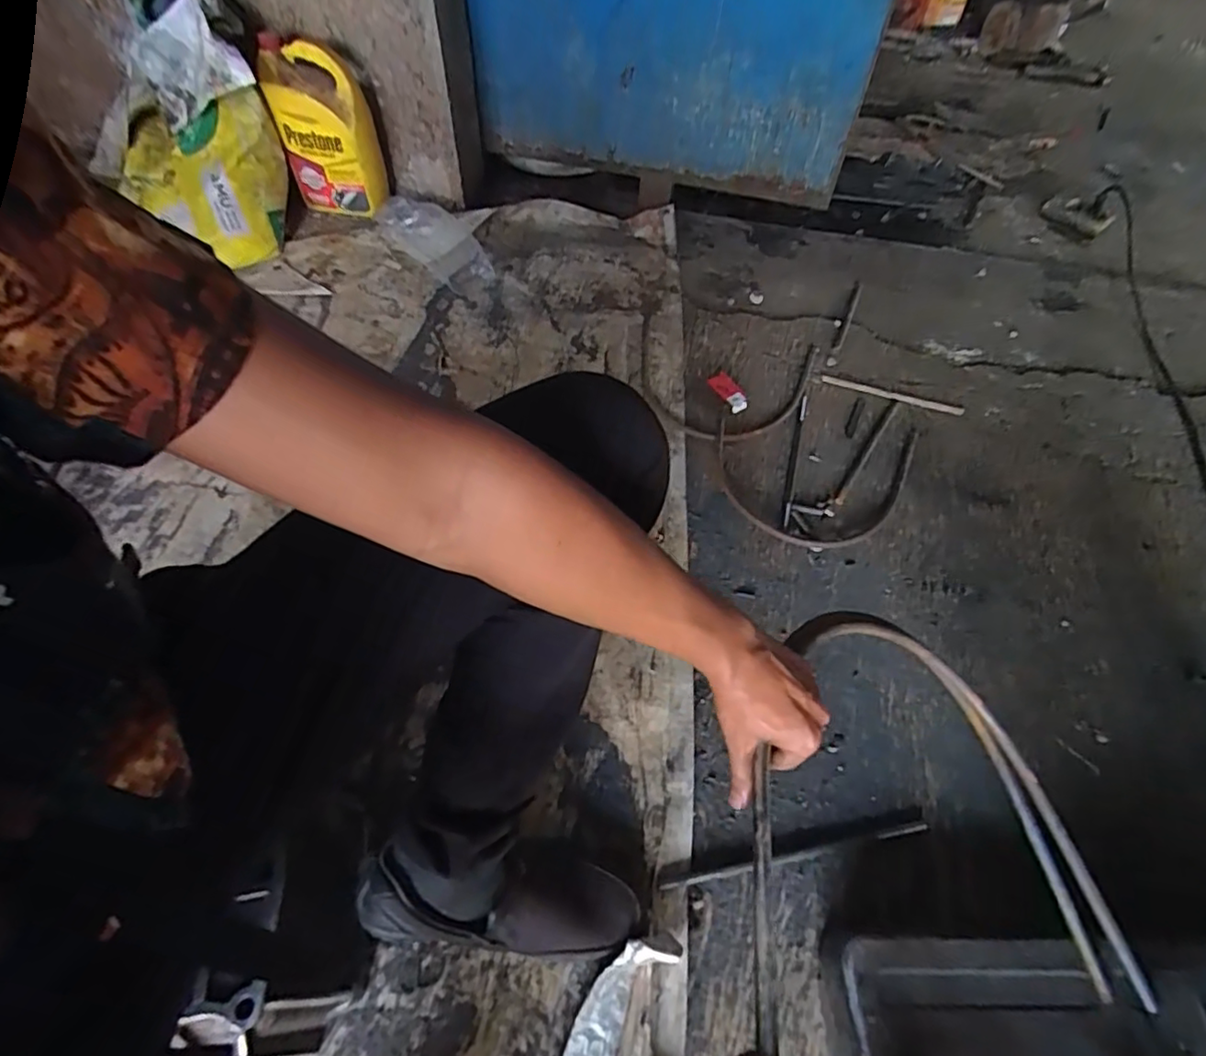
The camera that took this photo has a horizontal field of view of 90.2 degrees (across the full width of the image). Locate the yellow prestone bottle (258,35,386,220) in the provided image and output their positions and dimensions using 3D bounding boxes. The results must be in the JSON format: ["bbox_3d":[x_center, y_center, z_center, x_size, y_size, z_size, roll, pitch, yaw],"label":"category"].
[{"bbox_3d":[-0.540,-0.773,1.179,0.167,0.265,0.101,11,51,5],"label":"yellow prestone bottle"}]

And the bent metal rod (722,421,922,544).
[{"bbox_3d":[0.329,-0.068,0.881,0.312,0.017,0.228,3,55,2],"label":"bent metal rod"}]

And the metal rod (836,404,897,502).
[{"bbox_3d":[0.415,-0.124,0.940,0.013,0.008,0.260,29,60,19],"label":"metal rod"}]

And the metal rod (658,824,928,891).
[{"bbox_3d":[0.201,0.340,0.627,0.288,0.014,0.012,-9,56,-7],"label":"metal rod"}]

